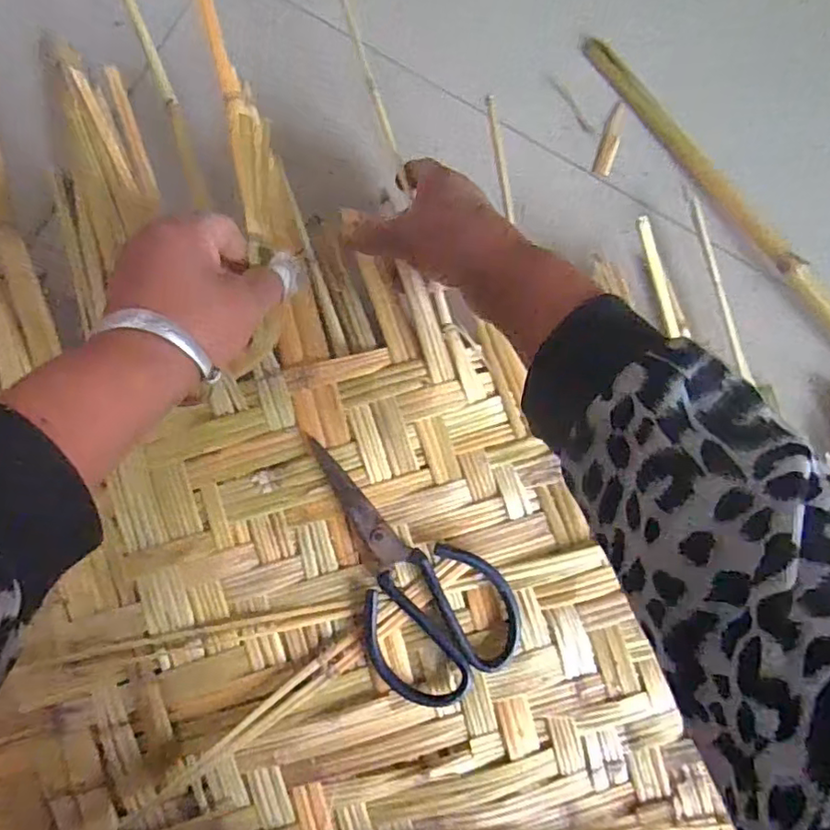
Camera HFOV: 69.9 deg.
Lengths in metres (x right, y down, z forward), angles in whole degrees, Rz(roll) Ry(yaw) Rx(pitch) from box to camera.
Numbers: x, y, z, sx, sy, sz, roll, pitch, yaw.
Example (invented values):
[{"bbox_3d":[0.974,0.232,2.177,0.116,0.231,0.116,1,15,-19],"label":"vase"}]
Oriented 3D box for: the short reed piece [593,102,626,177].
[{"bbox_3d":[0.154,-0.216,0.464,0.014,0.004,0.061,18,84,-4],"label":"short reed piece"}]

